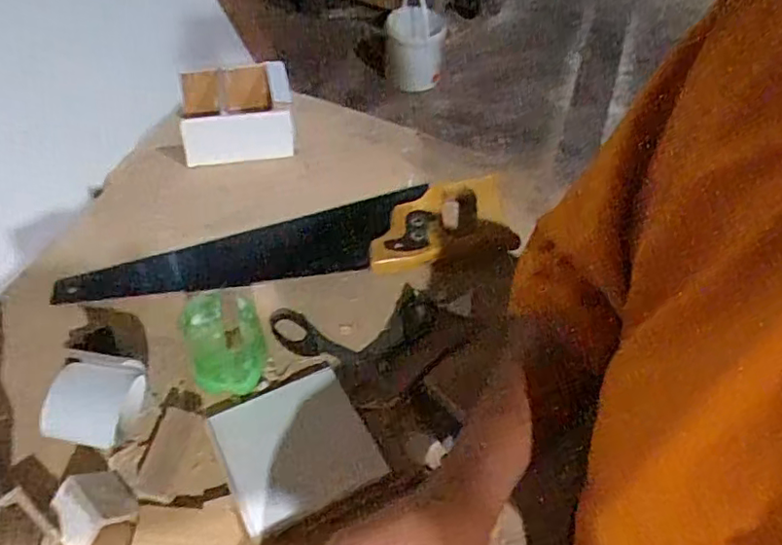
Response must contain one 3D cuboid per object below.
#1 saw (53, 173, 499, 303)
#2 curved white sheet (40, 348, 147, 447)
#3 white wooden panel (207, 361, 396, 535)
[{"bbox_3d":[-0.085,-0.020,0.560,0.412,0.026,0.097,-14,56,-14],"label":"saw"},{"bbox_3d":[-0.215,0.093,0.446,0.054,0.046,0.064,8,53,2],"label":"curved white sheet"},{"bbox_3d":[-0.070,0.124,0.444,0.102,0.015,0.099,-21,58,-18],"label":"white wooden panel"}]

